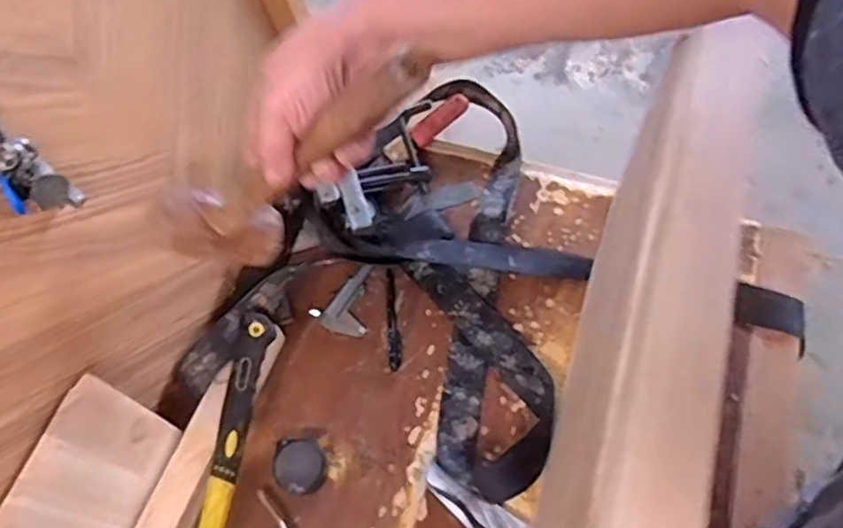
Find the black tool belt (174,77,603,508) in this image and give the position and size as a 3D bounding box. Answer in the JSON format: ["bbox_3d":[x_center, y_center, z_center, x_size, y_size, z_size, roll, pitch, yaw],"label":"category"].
[{"bbox_3d":[0.011,-0.023,0.842,0.399,0.060,0.516,18,64,11],"label":"black tool belt"}]

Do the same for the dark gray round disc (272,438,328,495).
[{"bbox_3d":[-0.137,0.224,0.748,0.063,0.030,0.056,14,63,9],"label":"dark gray round disc"}]

